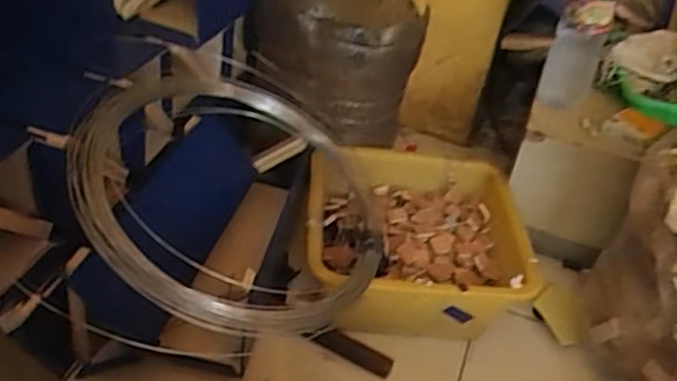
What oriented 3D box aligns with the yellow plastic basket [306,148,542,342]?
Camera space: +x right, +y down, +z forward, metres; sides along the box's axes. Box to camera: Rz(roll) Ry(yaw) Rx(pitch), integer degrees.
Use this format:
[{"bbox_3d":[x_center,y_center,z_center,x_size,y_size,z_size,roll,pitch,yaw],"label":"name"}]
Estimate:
[{"bbox_3d":[0.094,0.077,0.856,0.272,0.127,0.268,5,36,-4],"label":"yellow plastic basket"}]

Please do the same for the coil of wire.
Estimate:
[{"bbox_3d":[-0.112,0.007,0.724,0.354,0.069,0.354,19,43,-19],"label":"coil of wire"}]

